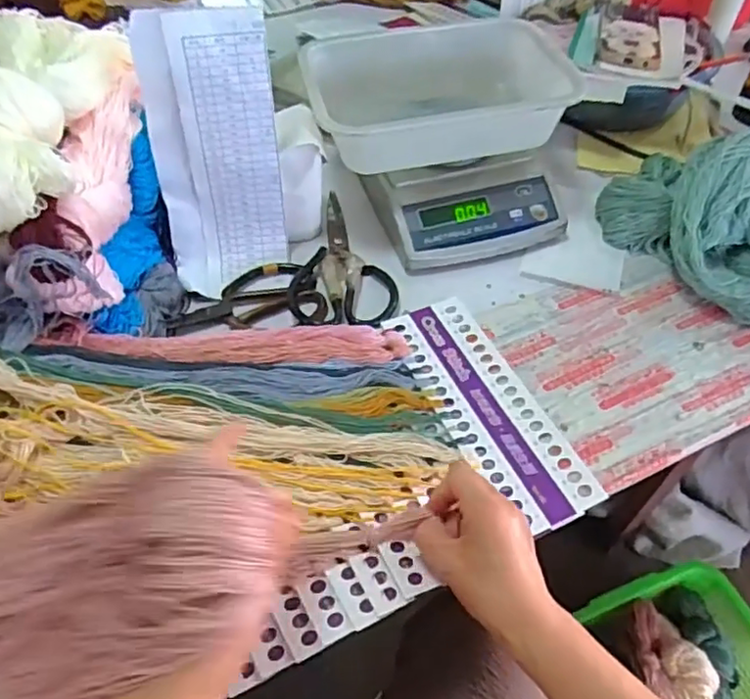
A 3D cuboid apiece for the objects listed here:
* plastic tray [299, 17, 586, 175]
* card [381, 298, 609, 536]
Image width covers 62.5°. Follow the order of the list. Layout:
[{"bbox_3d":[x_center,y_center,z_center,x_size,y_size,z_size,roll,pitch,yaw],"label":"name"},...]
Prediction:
[{"bbox_3d":[0.069,-0.287,0.699,0.286,0.079,0.196,-6,53,-4],"label":"plastic tray"},{"bbox_3d":[0.098,0.046,0.548,0.085,0.004,0.241,-20,55,-15],"label":"card"}]

